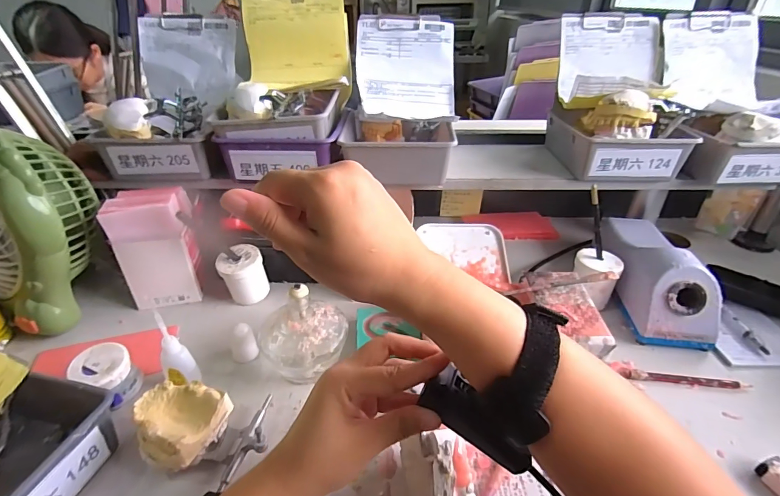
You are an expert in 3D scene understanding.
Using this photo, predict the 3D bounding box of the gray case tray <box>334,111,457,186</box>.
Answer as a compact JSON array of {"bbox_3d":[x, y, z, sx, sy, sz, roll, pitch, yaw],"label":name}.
[{"bbox_3d":[0.010,-0.145,0.572,0.151,0.061,0.142,1,33,3],"label":"gray case tray"}]

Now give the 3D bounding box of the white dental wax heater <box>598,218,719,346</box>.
[{"bbox_3d":[0.345,0.025,0.528,0.086,0.089,0.208,2,33,5],"label":"white dental wax heater"}]

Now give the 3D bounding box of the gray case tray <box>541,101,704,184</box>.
[{"bbox_3d":[0.328,-0.155,0.582,0.153,0.064,0.154,1,33,3],"label":"gray case tray"}]

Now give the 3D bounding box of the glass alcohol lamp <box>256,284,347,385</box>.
[{"bbox_3d":[-0.091,0.090,0.418,0.091,0.099,0.079,-11,34,-15],"label":"glass alcohol lamp"}]

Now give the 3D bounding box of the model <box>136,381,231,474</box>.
[{"bbox_3d":[-0.187,0.160,0.354,0.068,0.052,0.067,11,35,17],"label":"model"}]

